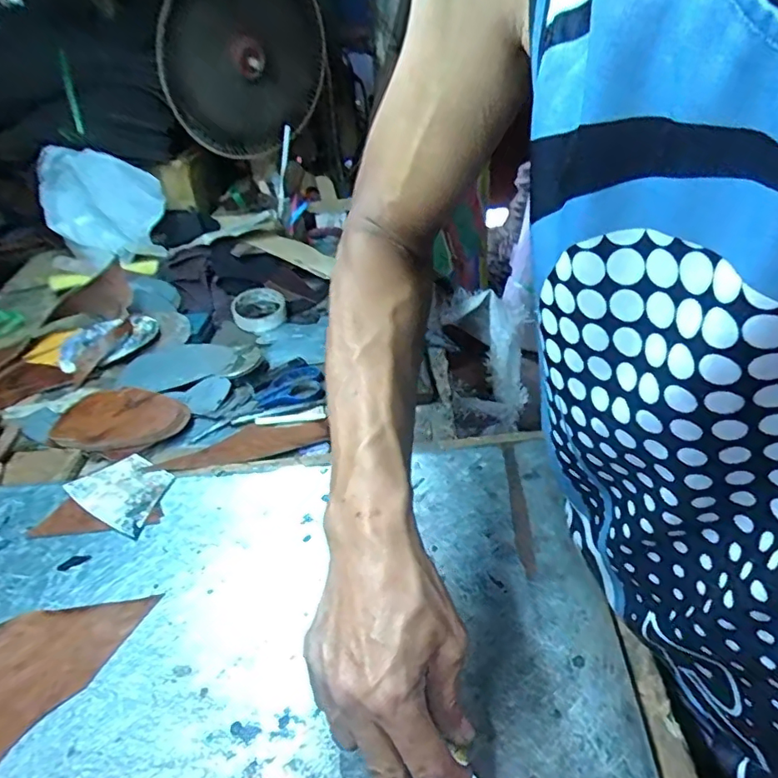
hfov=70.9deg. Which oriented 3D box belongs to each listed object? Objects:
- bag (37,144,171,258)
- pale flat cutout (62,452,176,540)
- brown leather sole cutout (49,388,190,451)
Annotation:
[{"bbox_3d":[-0.557,-0.364,1.070,0.205,0.193,0.130,-24,39,-24],"label":"bag"},{"bbox_3d":[-0.263,0.099,0.545,0.110,0.007,0.071,19,47,26],"label":"pale flat cutout"},{"bbox_3d":[-0.332,0.036,0.665,0.171,0.016,0.100,8,37,17],"label":"brown leather sole cutout"}]

